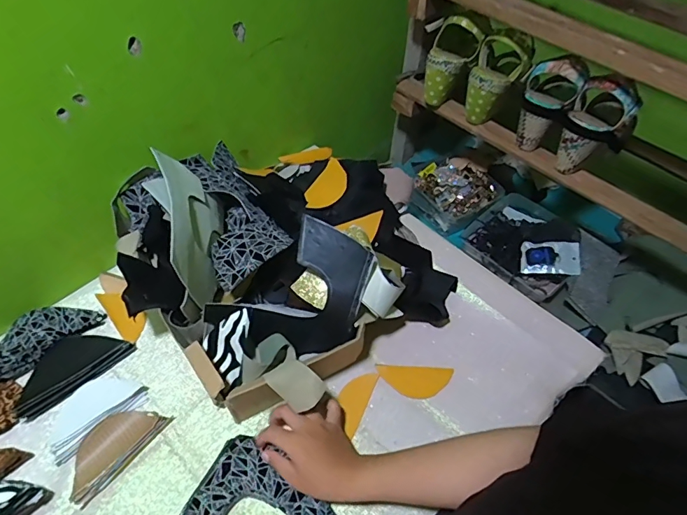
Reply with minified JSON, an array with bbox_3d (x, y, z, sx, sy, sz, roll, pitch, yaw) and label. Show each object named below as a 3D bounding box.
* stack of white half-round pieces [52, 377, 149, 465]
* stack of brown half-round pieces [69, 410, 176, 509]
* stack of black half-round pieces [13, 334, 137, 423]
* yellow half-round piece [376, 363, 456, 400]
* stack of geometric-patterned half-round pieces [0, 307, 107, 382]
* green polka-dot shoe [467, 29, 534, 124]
[{"bbox_3d":[-0.318,0.192,0.573,0.066,0.016,0.116,38,59,23],"label":"stack of white half-round pieces"},{"bbox_3d":[-0.282,0.232,0.553,0.061,0.020,0.124,34,58,21],"label":"stack of brown half-round pieces"},{"bbox_3d":[-0.368,0.144,0.598,0.078,0.024,0.143,33,58,21],"label":"stack of black half-round pieces"},{"bbox_3d":[0.100,0.174,0.629,0.106,0.011,0.043,4,52,0],"label":"yellow half-round piece"},{"bbox_3d":[-0.422,0.103,0.619,0.075,0.022,0.145,35,59,22],"label":"stack of geometric-patterned half-round pieces"},{"bbox_3d":[0.250,-0.294,0.740,0.082,0.143,0.077,23,55,14],"label":"green polka-dot shoe"}]

